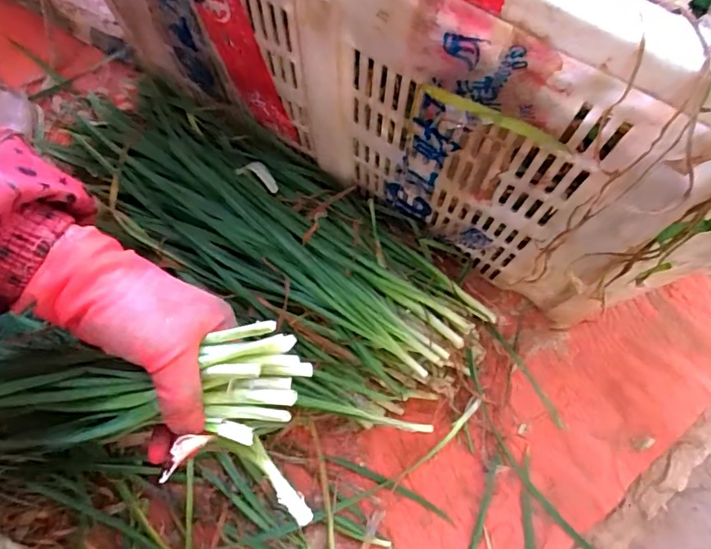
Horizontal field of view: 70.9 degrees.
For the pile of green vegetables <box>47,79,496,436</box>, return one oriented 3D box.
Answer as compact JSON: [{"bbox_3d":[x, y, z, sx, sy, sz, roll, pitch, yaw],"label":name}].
[{"bbox_3d":[-0.096,-0.028,0.507,0.456,0.079,0.214,39,73,12],"label":"pile of green vegetables"}]

